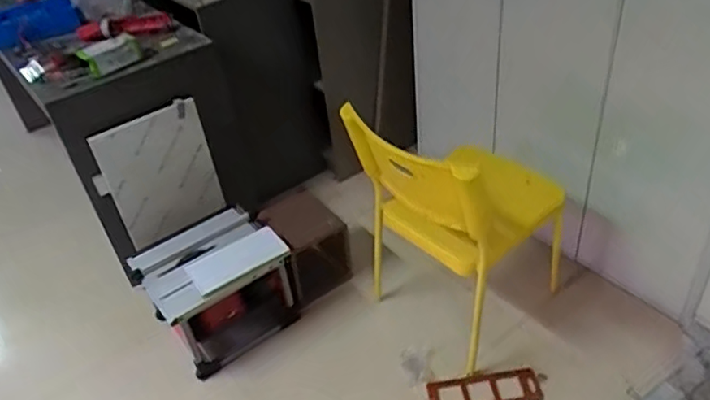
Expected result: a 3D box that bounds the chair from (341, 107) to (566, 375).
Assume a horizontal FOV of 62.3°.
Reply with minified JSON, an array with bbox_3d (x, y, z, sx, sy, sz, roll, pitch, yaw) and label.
[{"bbox_3d":[0.329,0.041,1.725,0.519,0.741,0.450,-32,45,-28],"label":"chair"}]

